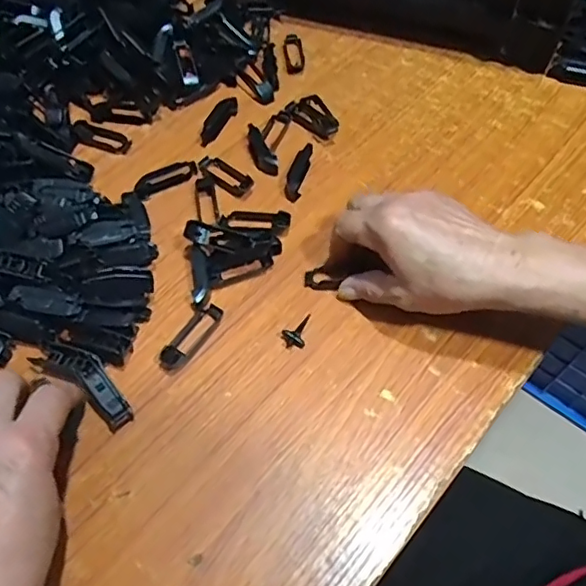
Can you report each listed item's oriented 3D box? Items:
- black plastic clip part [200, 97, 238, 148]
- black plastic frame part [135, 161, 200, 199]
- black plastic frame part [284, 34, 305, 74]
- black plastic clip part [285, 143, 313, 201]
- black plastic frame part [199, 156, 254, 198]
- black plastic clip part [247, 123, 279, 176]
[{"bbox_3d":[-0.069,-0.159,0.514,0.014,0.011,0.057,22,61,13],"label":"black plastic clip part"},{"bbox_3d":[-0.110,-0.100,0.481,0.056,0.010,0.018,-26,62,-15],"label":"black plastic frame part"},{"bbox_3d":[0.001,-0.243,0.567,0.020,0.005,0.053,-4,59,-3],"label":"black plastic frame part"},{"bbox_3d":[0.005,-0.106,0.484,0.014,0.010,0.057,12,59,7],"label":"black plastic clip part"},{"bbox_3d":[-0.058,-0.102,0.483,0.051,0.007,0.023,37,65,20],"label":"black plastic frame part"},{"bbox_3d":[-0.029,-0.126,0.494,0.015,0.014,0.054,-21,61,-13],"label":"black plastic clip part"}]

